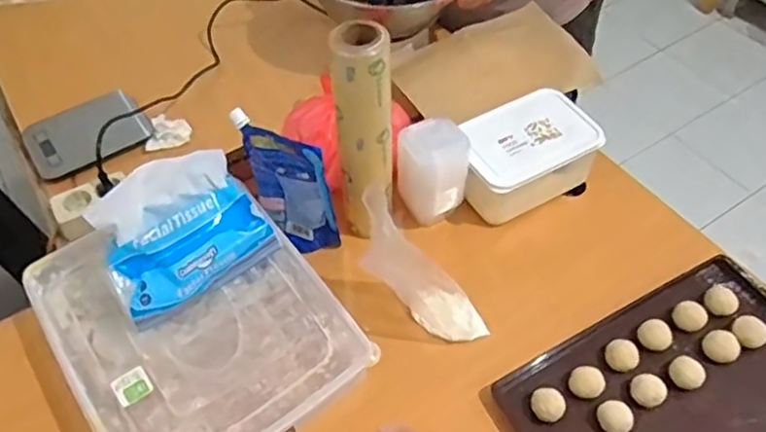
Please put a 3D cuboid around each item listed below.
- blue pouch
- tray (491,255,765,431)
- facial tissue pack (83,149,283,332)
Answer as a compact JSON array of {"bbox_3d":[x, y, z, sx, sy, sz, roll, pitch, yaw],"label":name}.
[{"bbox_3d":[-0.117,-0.034,0.816,0.124,0.193,0.036,30,58,23],"label":"blue pouch"},{"bbox_3d":[0.337,0.207,0.736,0.367,0.036,0.243,-24,55,-16],"label":"tray"},{"bbox_3d":[-0.228,0.031,0.752,0.183,0.116,0.129,-37,59,-24],"label":"facial tissue pack"}]

